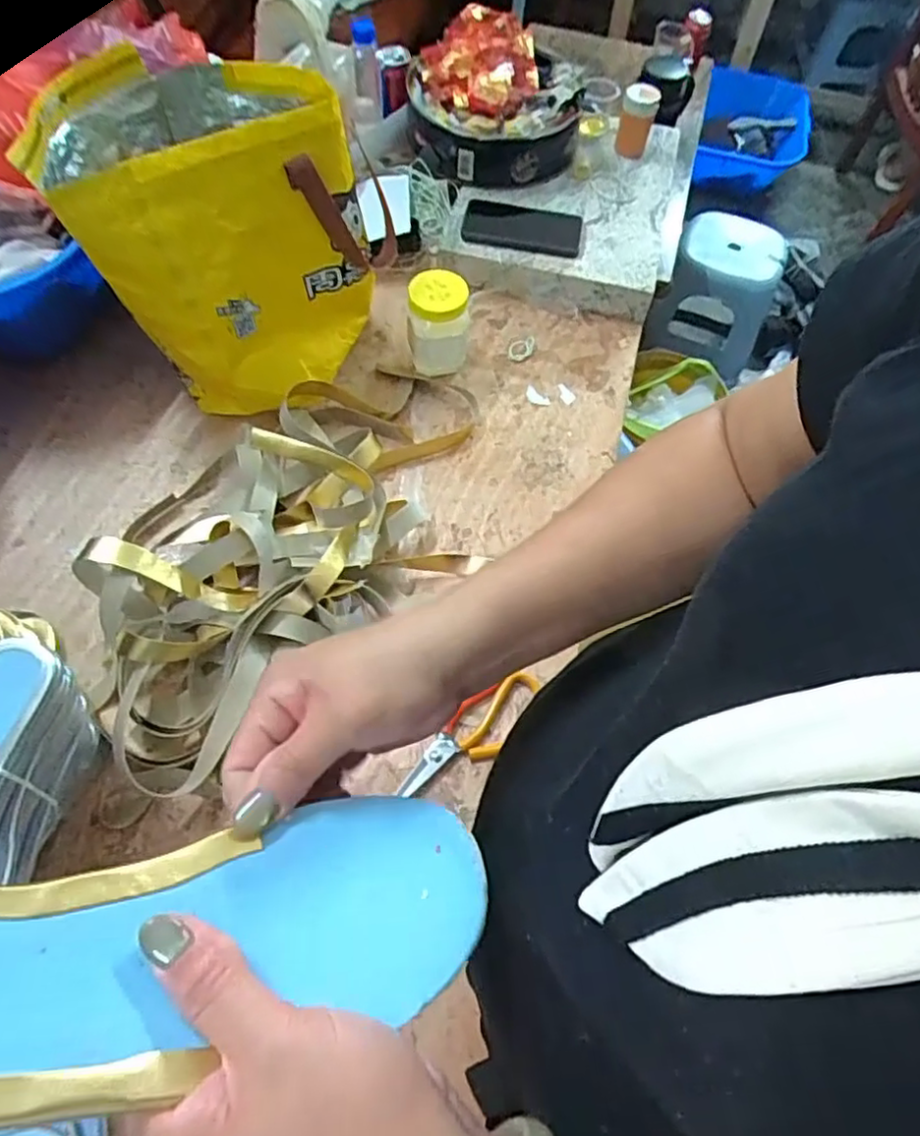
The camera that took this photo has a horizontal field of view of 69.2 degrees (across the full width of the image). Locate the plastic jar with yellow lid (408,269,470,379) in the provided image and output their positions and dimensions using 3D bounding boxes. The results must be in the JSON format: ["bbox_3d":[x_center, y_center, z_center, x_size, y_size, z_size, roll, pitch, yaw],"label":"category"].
[{"bbox_3d":[-0.027,-0.299,0.826,0.069,0.113,0.062,3,61,-2],"label":"plastic jar with yellow lid"}]

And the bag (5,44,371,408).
[{"bbox_3d":[-0.268,-0.359,0.751,0.285,0.278,0.280,-36,69,-20],"label":"bag"}]

